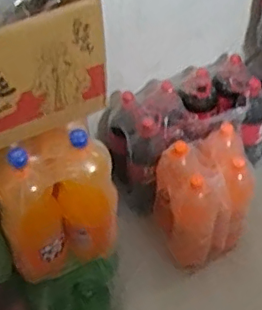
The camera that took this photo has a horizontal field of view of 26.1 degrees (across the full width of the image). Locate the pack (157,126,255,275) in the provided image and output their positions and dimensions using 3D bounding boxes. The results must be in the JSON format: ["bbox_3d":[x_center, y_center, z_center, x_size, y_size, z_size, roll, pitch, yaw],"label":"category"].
[{"bbox_3d":[0.183,0.112,1.430,0.211,0.310,0.202,-17,52,-12],"label":"pack"}]

